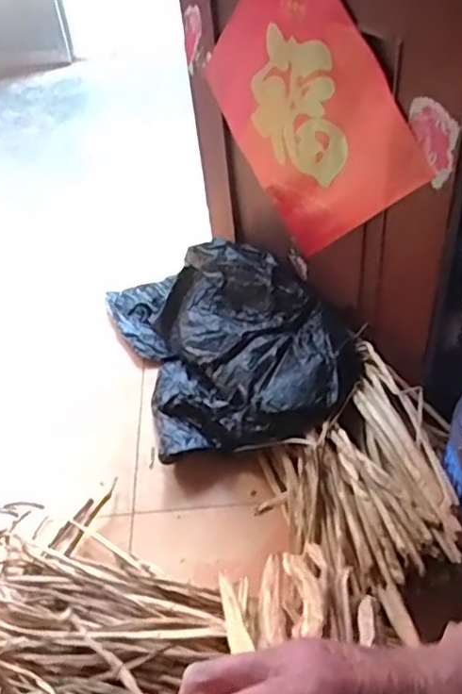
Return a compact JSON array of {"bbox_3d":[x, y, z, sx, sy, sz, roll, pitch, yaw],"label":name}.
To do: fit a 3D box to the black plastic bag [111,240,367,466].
[{"bbox_3d":[-0.008,-0.032,1.256,0.393,0.207,0.603,-18,46,-11],"label":"black plastic bag"}]

